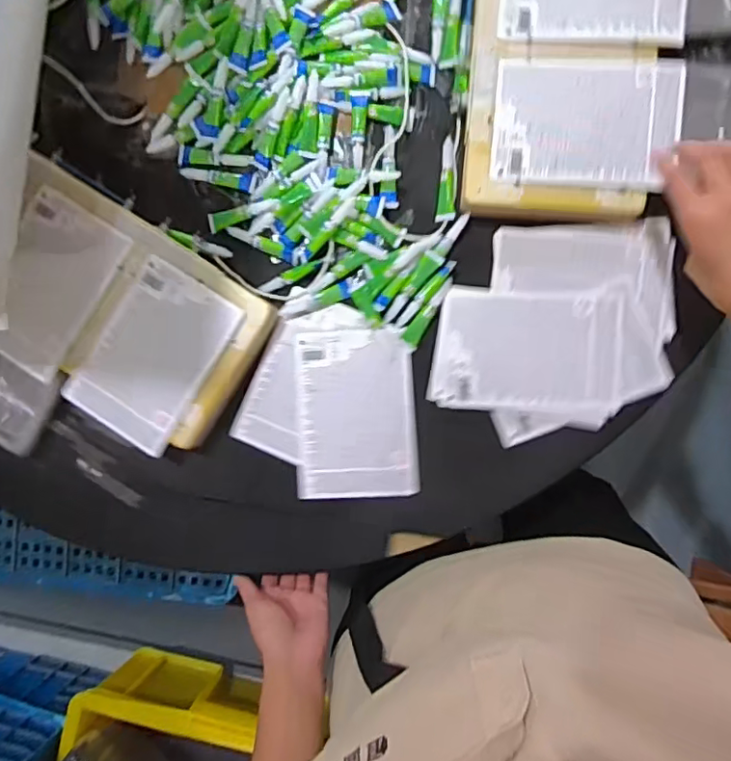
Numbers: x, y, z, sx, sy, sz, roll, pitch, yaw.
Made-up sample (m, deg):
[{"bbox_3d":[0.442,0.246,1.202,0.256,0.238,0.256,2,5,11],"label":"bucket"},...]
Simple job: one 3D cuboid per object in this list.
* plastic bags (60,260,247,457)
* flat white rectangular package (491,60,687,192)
[{"bbox_3d":[-0.212,-0.025,0.555,0.119,0.010,0.173,32,94,5],"label":"plastic bags"},{"bbox_3d":[0.205,-0.239,0.523,0.164,0.005,0.114,5,89,6],"label":"flat white rectangular package"}]

